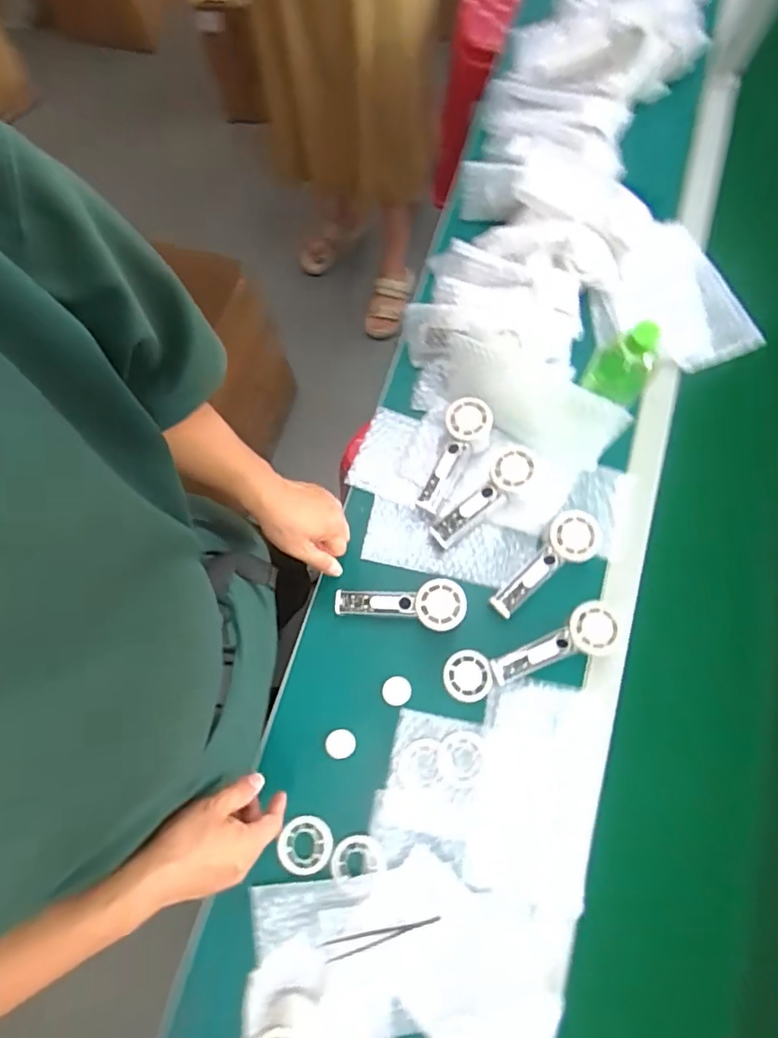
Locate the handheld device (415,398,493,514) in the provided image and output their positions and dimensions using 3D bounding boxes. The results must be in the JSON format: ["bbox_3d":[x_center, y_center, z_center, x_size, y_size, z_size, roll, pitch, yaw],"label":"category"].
[{"bbox_3d":[0.080,-0.081,0.696,0.054,0.031,0.152,25,91,9],"label":"handheld device"}]

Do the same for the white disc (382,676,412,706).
[{"bbox_3d":[0.009,0.207,0.657,0.035,0.004,0.032,-1,73,2],"label":"white disc"}]

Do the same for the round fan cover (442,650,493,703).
[{"bbox_3d":[0.095,0.190,0.658,0.058,0.004,0.058,-1,73,2],"label":"round fan cover"}]

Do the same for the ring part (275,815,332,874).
[{"bbox_3d":[-0.094,0.366,0.612,0.060,0.005,0.056,-10,73,-1],"label":"ring part"}]

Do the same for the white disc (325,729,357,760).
[{"bbox_3d":[-0.056,0.263,0.639,0.035,0.007,0.030,-9,73,-1],"label":"white disc"}]

